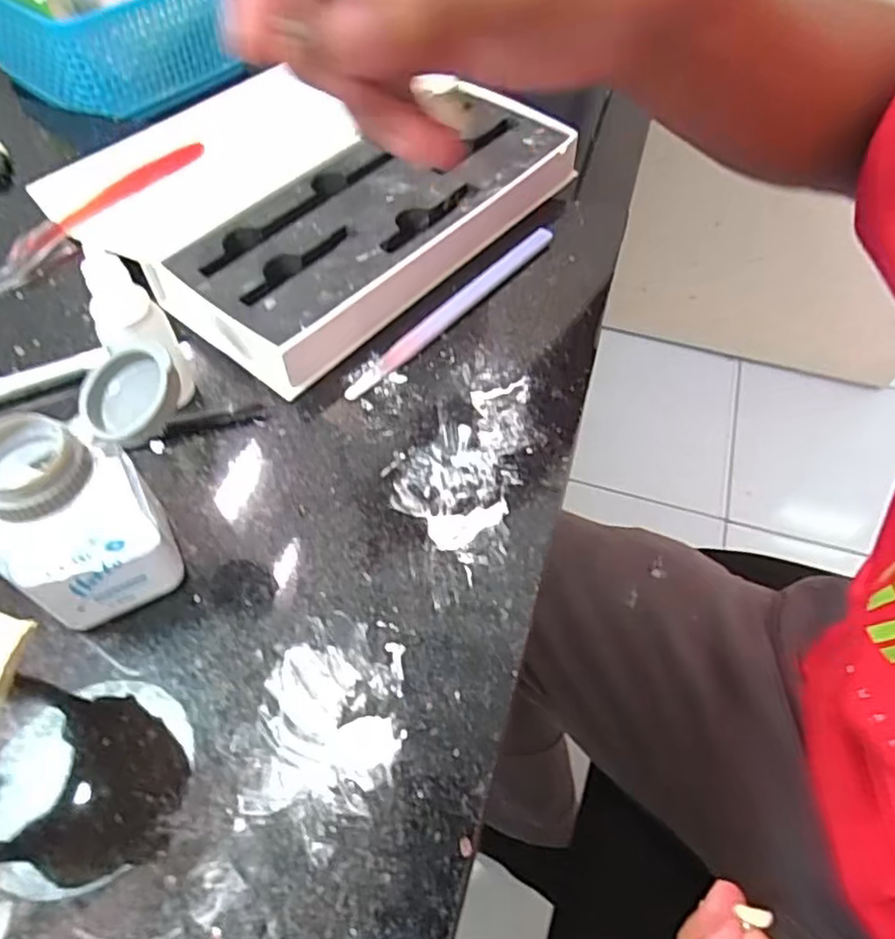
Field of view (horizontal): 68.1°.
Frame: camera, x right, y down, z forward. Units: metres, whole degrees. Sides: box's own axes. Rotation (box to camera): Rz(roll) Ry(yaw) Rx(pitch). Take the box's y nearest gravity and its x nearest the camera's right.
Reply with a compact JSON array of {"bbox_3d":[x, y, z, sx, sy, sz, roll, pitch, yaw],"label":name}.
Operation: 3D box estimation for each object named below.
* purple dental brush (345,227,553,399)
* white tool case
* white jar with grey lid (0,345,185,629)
[{"bbox_3d":[0.004,-0.076,0.307,0.012,0.006,0.138,36,62,21],"label":"purple dental brush"},{"bbox_3d":[-0.071,-0.153,0.342,0.199,0.030,0.213,37,63,21],"label":"white tool case"},{"bbox_3d":[-0.105,0.010,0.207,0.066,0.072,0.037,-39,65,-24],"label":"white jar with grey lid"}]

